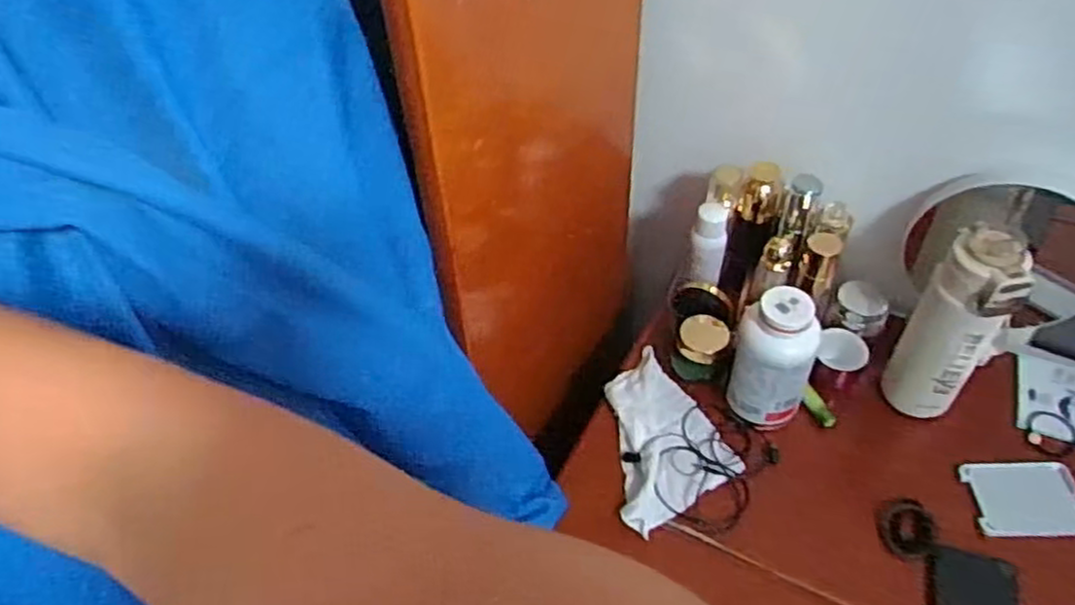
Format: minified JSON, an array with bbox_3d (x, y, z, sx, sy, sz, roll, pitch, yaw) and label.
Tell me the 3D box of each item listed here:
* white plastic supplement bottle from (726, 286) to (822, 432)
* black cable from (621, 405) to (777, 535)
[{"bbox_3d":[0.259,0.065,0.843,0.088,0.170,0.073,17,54,16],"label":"white plastic supplement bottle"},{"bbox_3d":[0.192,0.180,0.857,0.145,0.025,0.129,-36,57,-23],"label":"black cable"}]

